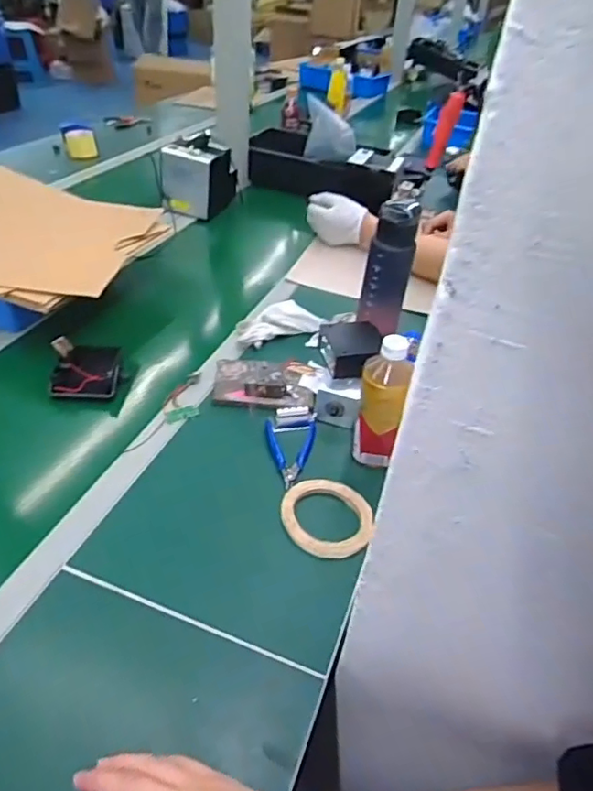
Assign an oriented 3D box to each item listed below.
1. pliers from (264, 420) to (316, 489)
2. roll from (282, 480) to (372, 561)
[{"bbox_3d":[-0.008,0.077,0.752,0.071,0.019,0.109,4,40,-4],"label":"pliers"},{"bbox_3d":[0.037,0.149,0.667,0.111,0.021,0.099,8,40,2],"label":"roll"}]

